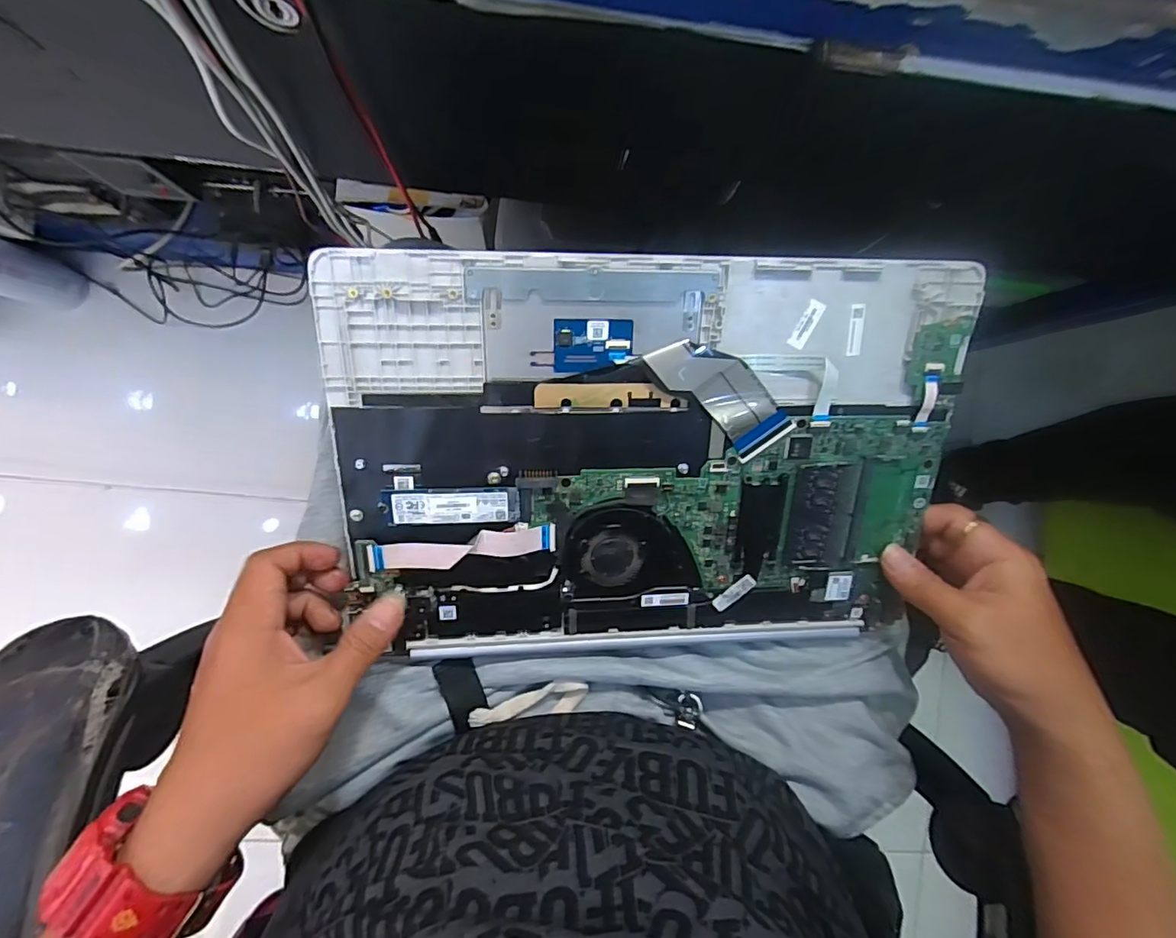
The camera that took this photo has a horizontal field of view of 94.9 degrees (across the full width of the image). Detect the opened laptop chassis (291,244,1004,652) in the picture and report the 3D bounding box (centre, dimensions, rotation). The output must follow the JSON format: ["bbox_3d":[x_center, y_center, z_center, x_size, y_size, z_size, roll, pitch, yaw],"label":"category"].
[{"bbox_3d":[0.037,0.004,0.313,0.342,0.009,0.239,0,109,-5],"label":"opened laptop chassis"}]

